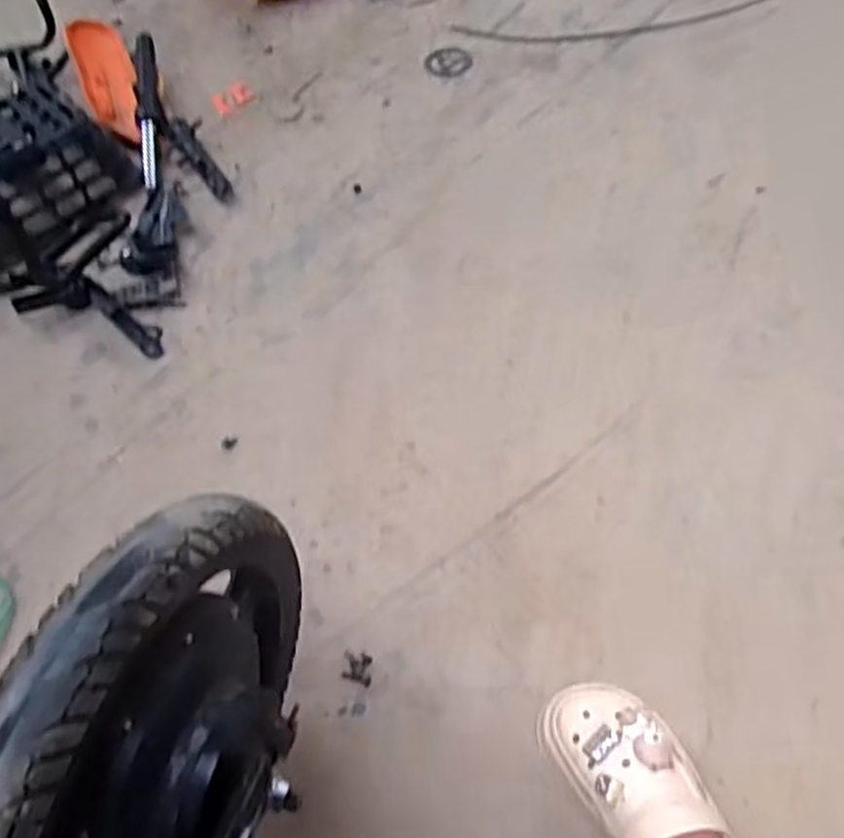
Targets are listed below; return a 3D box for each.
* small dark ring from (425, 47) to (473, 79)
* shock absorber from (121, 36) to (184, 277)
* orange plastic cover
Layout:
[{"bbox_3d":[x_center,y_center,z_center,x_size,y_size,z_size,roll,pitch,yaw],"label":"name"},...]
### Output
[{"bbox_3d":[0.049,-0.653,1.383,0.081,0.006,0.086,-2,59,3],"label":"small dark ring"},{"bbox_3d":[-0.452,-0.465,1.275,0.090,0.061,0.548,-8,59,-1],"label":"shock absorber"},{"bbox_3d":[-0.574,-0.620,1.379,0.100,0.061,0.340,-22,60,-8],"label":"orange plastic cover"}]

